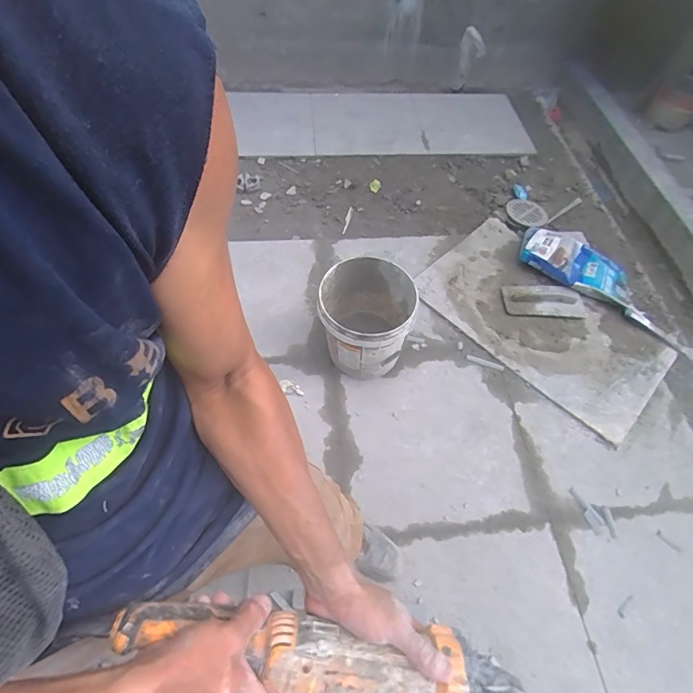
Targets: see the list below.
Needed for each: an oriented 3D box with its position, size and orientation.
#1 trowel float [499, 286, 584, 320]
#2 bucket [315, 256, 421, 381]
[{"bbox_3d":[0.766,-0.173,1.597,0.299,0.067,0.133,9,58,1],"label":"trowel float"},{"bbox_3d":[0.060,-0.088,1.375,0.302,0.328,0.321,2,58,-3],"label":"bucket"}]

